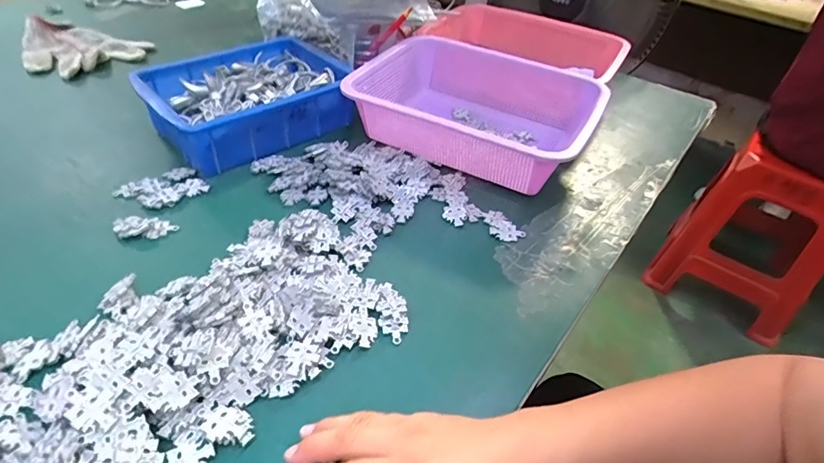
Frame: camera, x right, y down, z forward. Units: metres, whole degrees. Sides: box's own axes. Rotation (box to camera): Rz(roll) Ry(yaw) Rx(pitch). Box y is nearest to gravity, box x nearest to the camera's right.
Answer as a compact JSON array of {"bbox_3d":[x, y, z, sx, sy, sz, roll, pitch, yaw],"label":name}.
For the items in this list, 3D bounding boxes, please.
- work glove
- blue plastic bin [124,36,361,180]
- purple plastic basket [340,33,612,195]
[{"bbox_3d":[-0.542,-0.307,0.764,0.167,0.045,0.177,35,50,30],"label":"work glove"},{"bbox_3d":[-0.214,-0.175,0.617,0.230,0.080,0.178,-27,51,-31],"label":"blue plastic bin"},{"bbox_3d":[0.092,-0.169,0.634,0.279,0.096,0.264,23,45,20],"label":"purple plastic basket"}]

